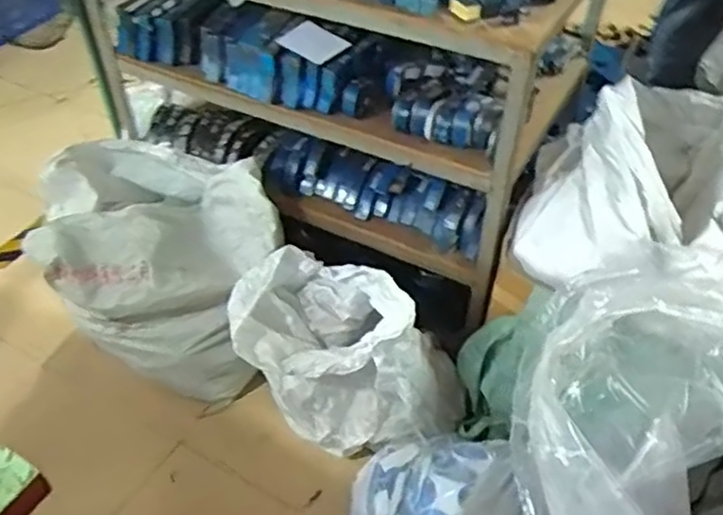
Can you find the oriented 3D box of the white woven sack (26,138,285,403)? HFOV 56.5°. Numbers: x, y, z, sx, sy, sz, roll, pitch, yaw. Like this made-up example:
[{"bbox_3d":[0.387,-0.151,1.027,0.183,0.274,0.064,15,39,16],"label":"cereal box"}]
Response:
[{"bbox_3d":[-0.473,0.035,1.673,0.475,0.515,0.419,17,51,20],"label":"white woven sack"}]

